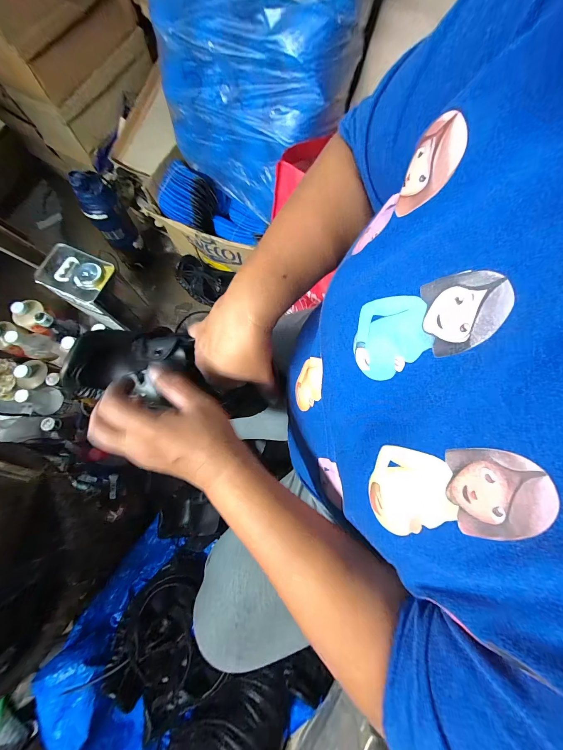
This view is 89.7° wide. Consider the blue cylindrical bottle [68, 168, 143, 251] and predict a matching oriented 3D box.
[{"bbox_3d":[-0.444,-0.415,0.718,0.083,0.209,0.078,-27,79,-8],"label":"blue cylindrical bottle"}]

